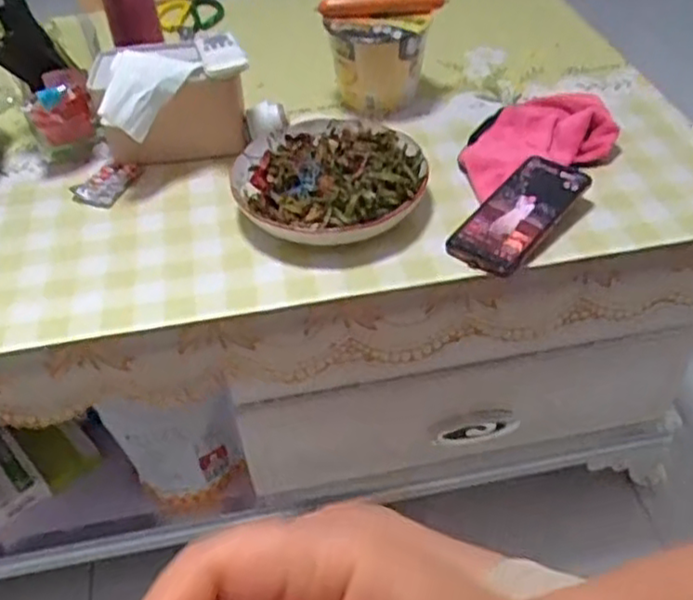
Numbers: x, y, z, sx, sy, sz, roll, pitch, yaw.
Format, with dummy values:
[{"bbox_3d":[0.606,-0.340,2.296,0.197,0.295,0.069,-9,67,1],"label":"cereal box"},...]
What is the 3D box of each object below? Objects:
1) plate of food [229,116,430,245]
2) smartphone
[{"bbox_3d":[-0.019,-0.138,0.778,0.209,0.046,0.209,-2,45,2],"label":"plate of food"},{"bbox_3d":[0.181,-0.093,0.733,0.078,0.016,0.170,25,54,30],"label":"smartphone"}]

